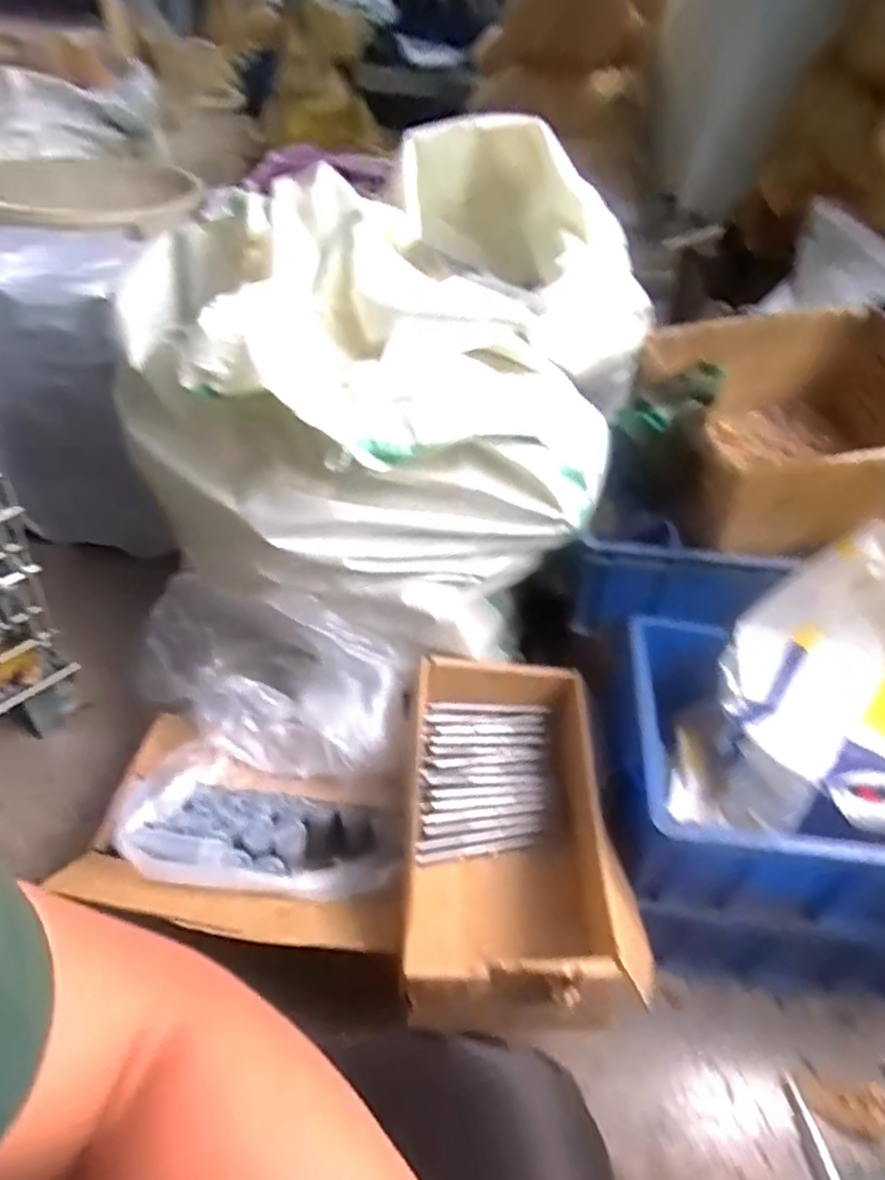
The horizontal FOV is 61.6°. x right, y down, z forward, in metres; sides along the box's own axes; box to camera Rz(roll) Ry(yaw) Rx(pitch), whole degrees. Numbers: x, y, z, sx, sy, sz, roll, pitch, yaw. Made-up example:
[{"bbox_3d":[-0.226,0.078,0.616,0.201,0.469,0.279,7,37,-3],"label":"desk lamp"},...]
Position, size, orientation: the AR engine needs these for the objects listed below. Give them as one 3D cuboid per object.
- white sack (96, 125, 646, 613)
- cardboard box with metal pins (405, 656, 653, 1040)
[{"bbox_3d":[-0.046,-0.277,0.875,0.597,0.395,0.444,-8,44,-15],"label":"white sack"},{"bbox_3d":[0.081,0.242,0.789,0.210,0.115,0.385,-1,43,-8],"label":"cardboard box with metal pins"}]

